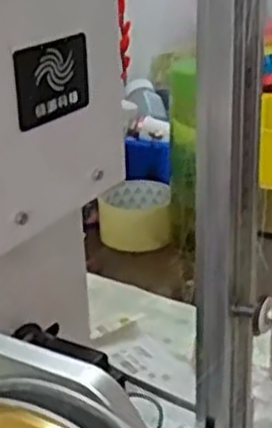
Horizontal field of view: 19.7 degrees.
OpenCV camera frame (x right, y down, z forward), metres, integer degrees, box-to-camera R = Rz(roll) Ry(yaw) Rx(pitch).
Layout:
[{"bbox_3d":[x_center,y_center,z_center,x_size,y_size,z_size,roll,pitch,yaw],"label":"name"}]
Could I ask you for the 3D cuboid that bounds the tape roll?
[{"bbox_3d":[-0.001,0.004,0.838,0.080,0.050,0.101,-1,23,2],"label":"tape roll"}]

